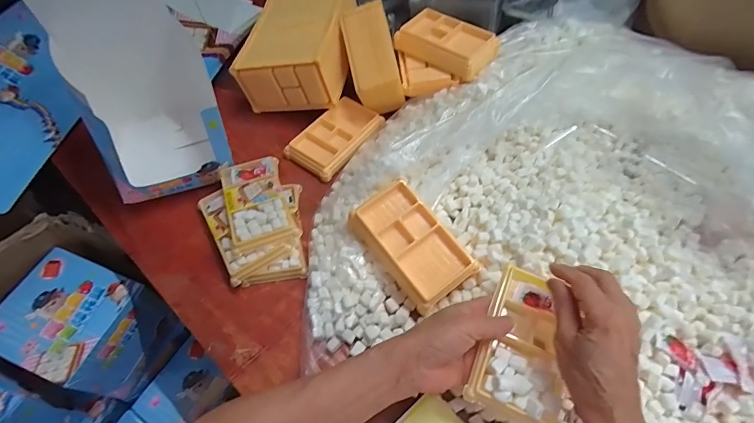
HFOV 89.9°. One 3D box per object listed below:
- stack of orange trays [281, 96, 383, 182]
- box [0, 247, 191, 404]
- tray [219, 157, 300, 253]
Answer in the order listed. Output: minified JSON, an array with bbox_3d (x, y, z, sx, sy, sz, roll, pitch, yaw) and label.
[{"bbox_3d":[-0.056,-0.111,0.564,0.080,0.032,0.145,33,64,18],"label":"stack of orange trays"},{"bbox_3d":[-0.424,0.172,0.569,0.175,0.161,0.148,22,60,14],"label":"box"},{"bbox_3d":[-0.147,-0.014,0.464,0.071,0.014,0.124,-17,58,-13],"label":"tray"}]

